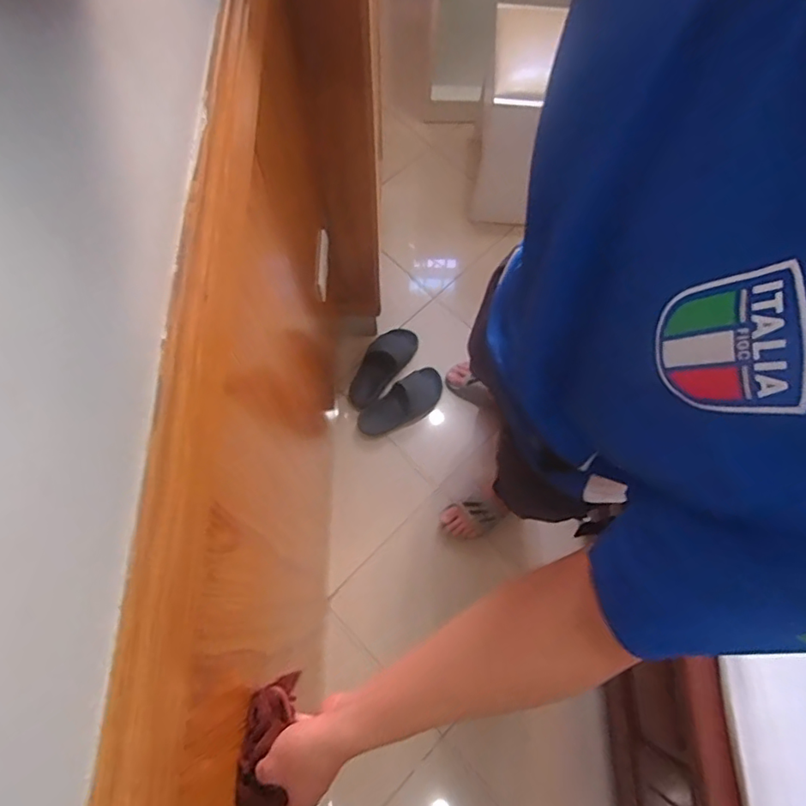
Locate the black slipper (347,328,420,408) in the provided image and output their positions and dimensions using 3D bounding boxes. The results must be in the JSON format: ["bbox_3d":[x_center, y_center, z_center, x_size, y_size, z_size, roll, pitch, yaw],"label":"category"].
[{"bbox_3d":[-0.062,-0.105,1.460,0.104,0.052,0.247,36,73,11],"label":"black slipper"}]

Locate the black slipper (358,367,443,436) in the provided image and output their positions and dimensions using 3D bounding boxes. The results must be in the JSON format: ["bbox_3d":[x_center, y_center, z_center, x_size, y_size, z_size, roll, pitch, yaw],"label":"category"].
[{"bbox_3d":[-0.002,0.003,1.468,0.257,0.065,0.107,-34,75,-12],"label":"black slipper"}]

